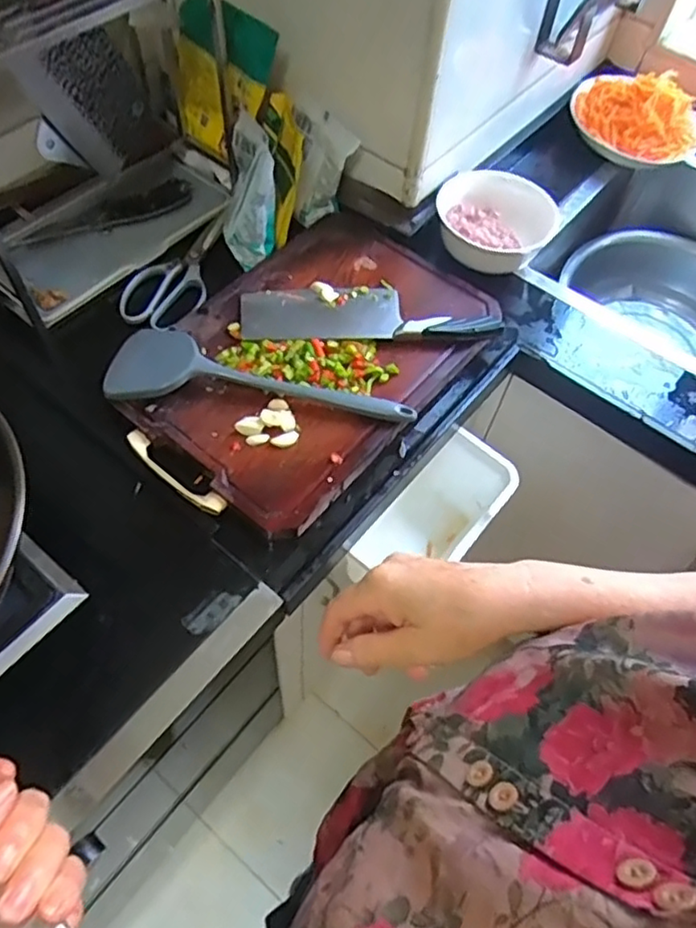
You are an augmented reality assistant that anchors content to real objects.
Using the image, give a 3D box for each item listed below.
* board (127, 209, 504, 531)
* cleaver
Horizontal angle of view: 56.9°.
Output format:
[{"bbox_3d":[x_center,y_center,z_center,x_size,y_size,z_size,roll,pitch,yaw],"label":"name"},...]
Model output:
[{"bbox_3d":[-0.043,-0.124,0.708,0.273,0.018,0.410,39,65,19],"label":"board"},{"bbox_3d":[0.025,-0.171,0.722,0.284,0.018,0.072,0,59,-3],"label":"cleaver"}]

